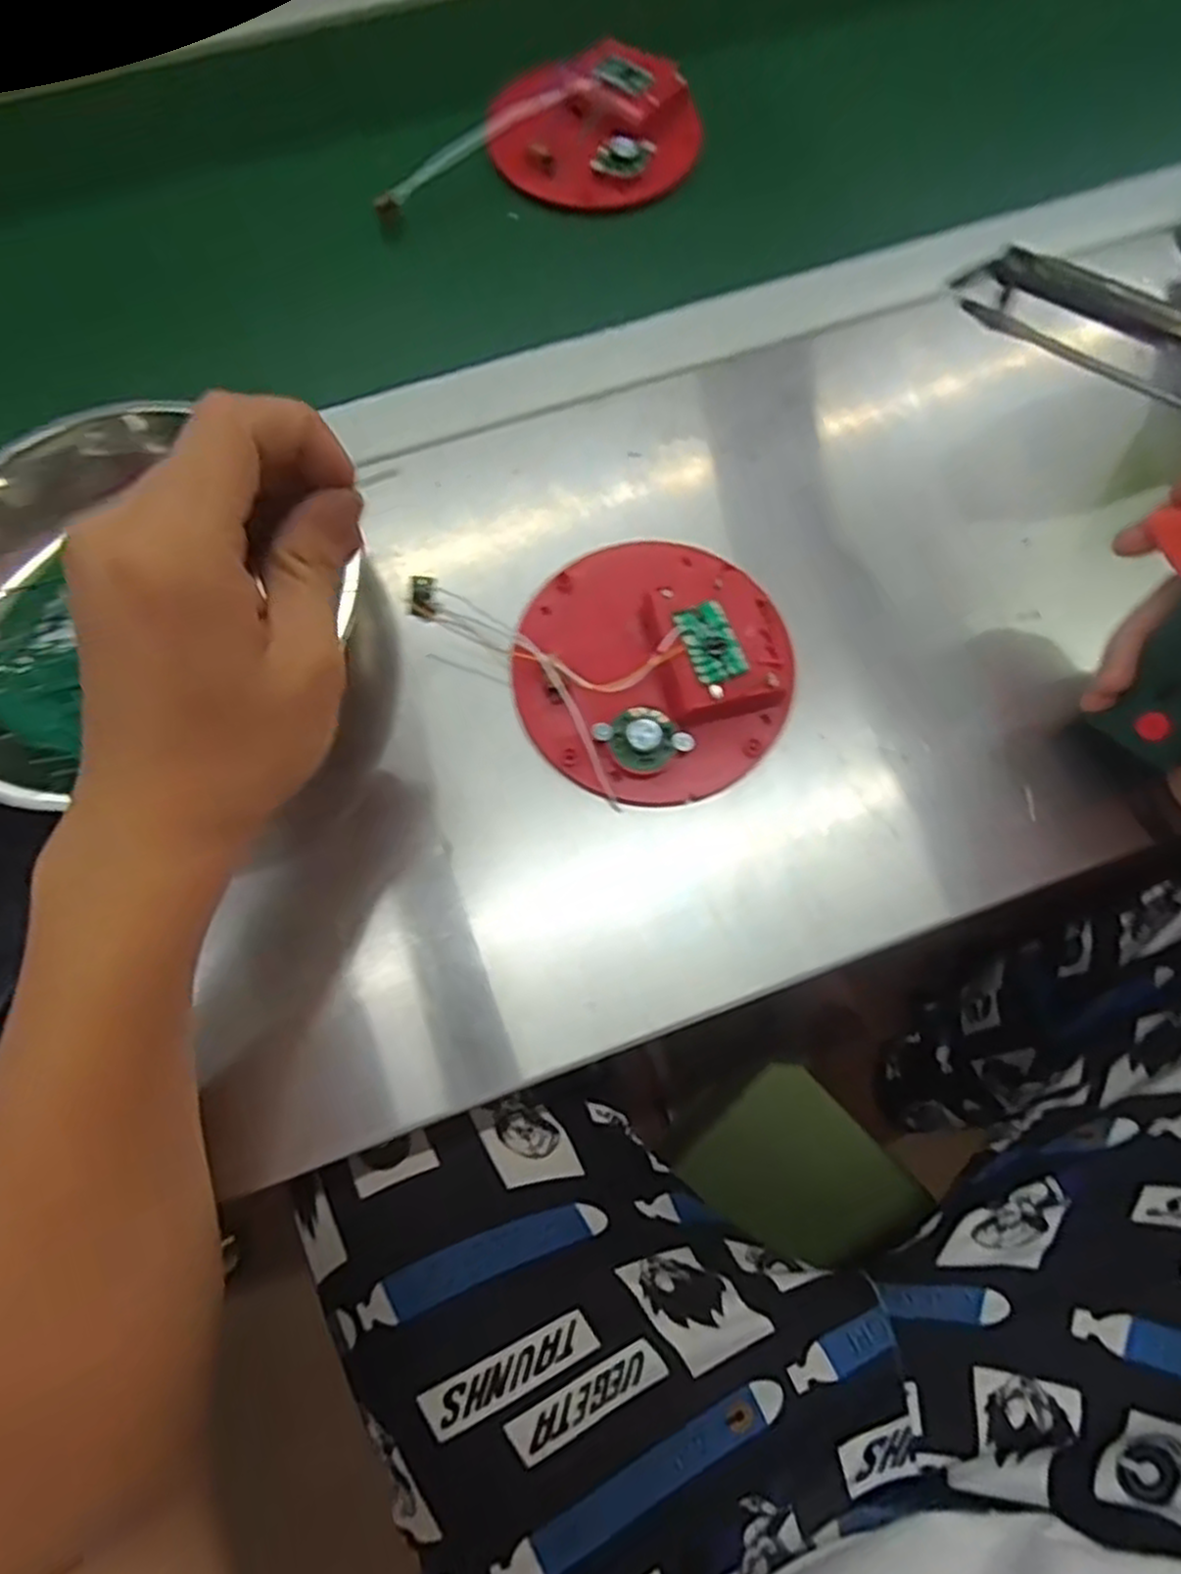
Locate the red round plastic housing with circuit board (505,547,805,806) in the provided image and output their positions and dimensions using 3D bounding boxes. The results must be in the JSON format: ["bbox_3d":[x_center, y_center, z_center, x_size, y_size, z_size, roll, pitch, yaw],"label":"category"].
[{"bbox_3d":[0.026,-0.054,0.335,0.115,0.027,0.119,0,72,0],"label":"red round plastic housing with circuit board"}]

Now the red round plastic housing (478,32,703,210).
[{"bbox_3d":[0.003,-0.381,0.453,0.118,0.027,0.102,-20,73,-7],"label":"red round plastic housing"}]

